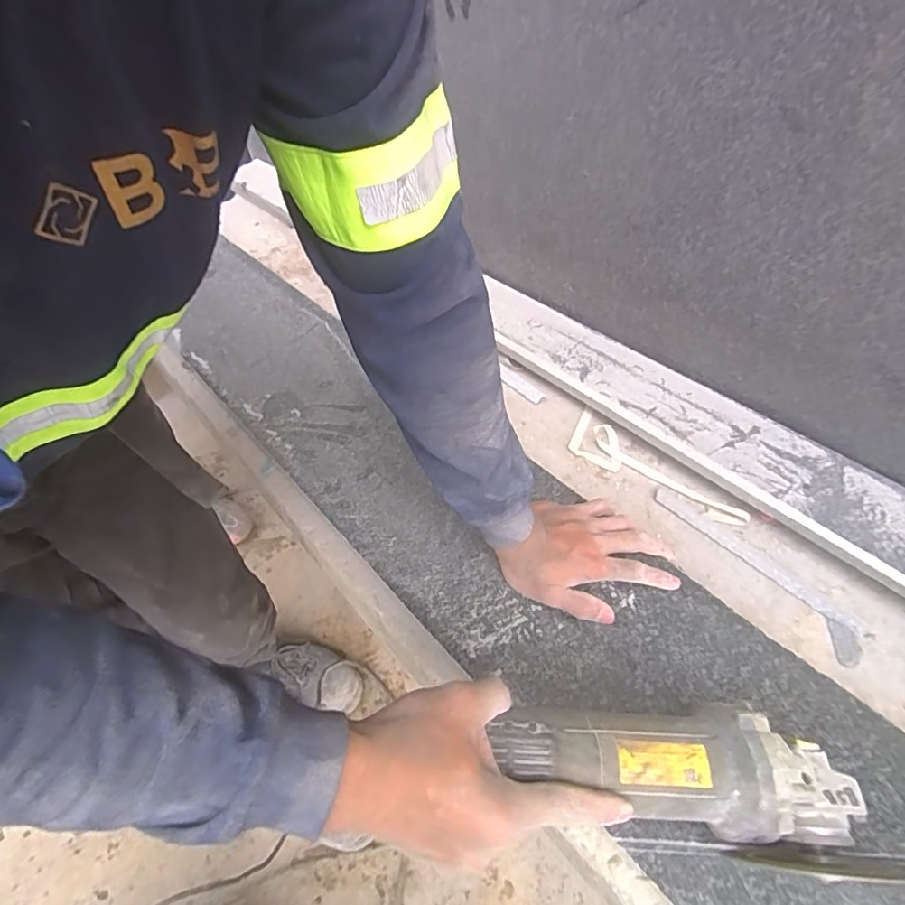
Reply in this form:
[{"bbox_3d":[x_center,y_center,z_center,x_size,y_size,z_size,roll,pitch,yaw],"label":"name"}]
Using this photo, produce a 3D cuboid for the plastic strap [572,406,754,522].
[{"bbox_3d":[0.218,0.023,0.580,0.056,0.012,0.215,-35,55,-22],"label":"plastic strap"}]

